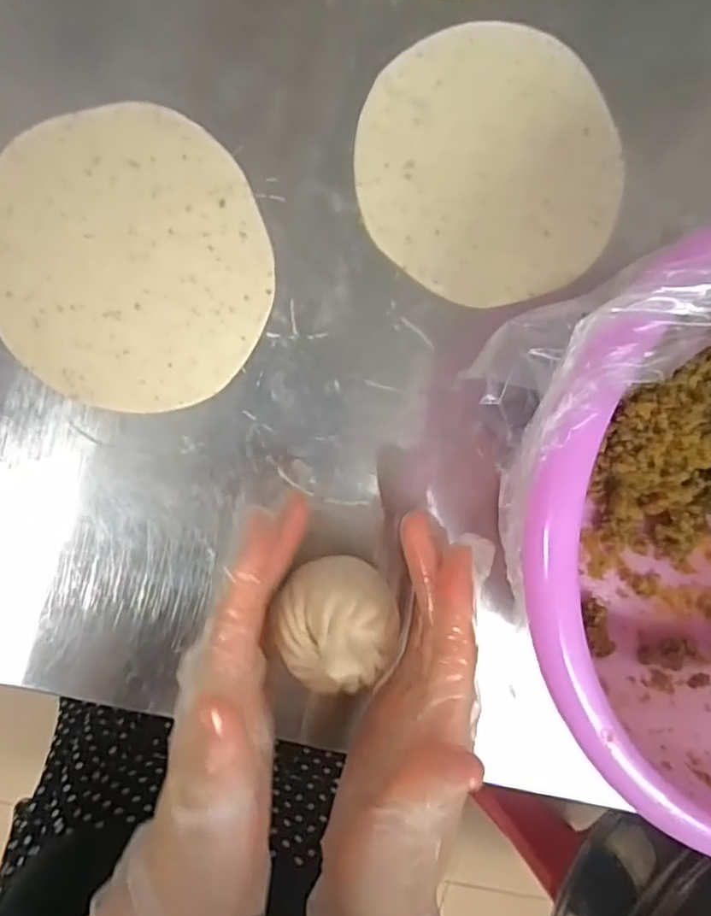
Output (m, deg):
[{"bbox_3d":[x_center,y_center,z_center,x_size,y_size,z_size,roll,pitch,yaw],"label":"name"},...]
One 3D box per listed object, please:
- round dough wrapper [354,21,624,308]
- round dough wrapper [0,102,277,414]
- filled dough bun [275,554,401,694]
[{"bbox_3d":[0.066,-0.141,0.311,0.125,0.007,0.125,-1,95,-8],"label":"round dough wrapper"},{"bbox_3d":[-0.103,-0.088,0.292,0.123,0.004,0.129,-1,97,-10],"label":"round dough wrapper"},{"bbox_3d":[-0.004,0.073,0.278,0.059,0.044,0.049,6,94,-9],"label":"filled dough bun"}]

